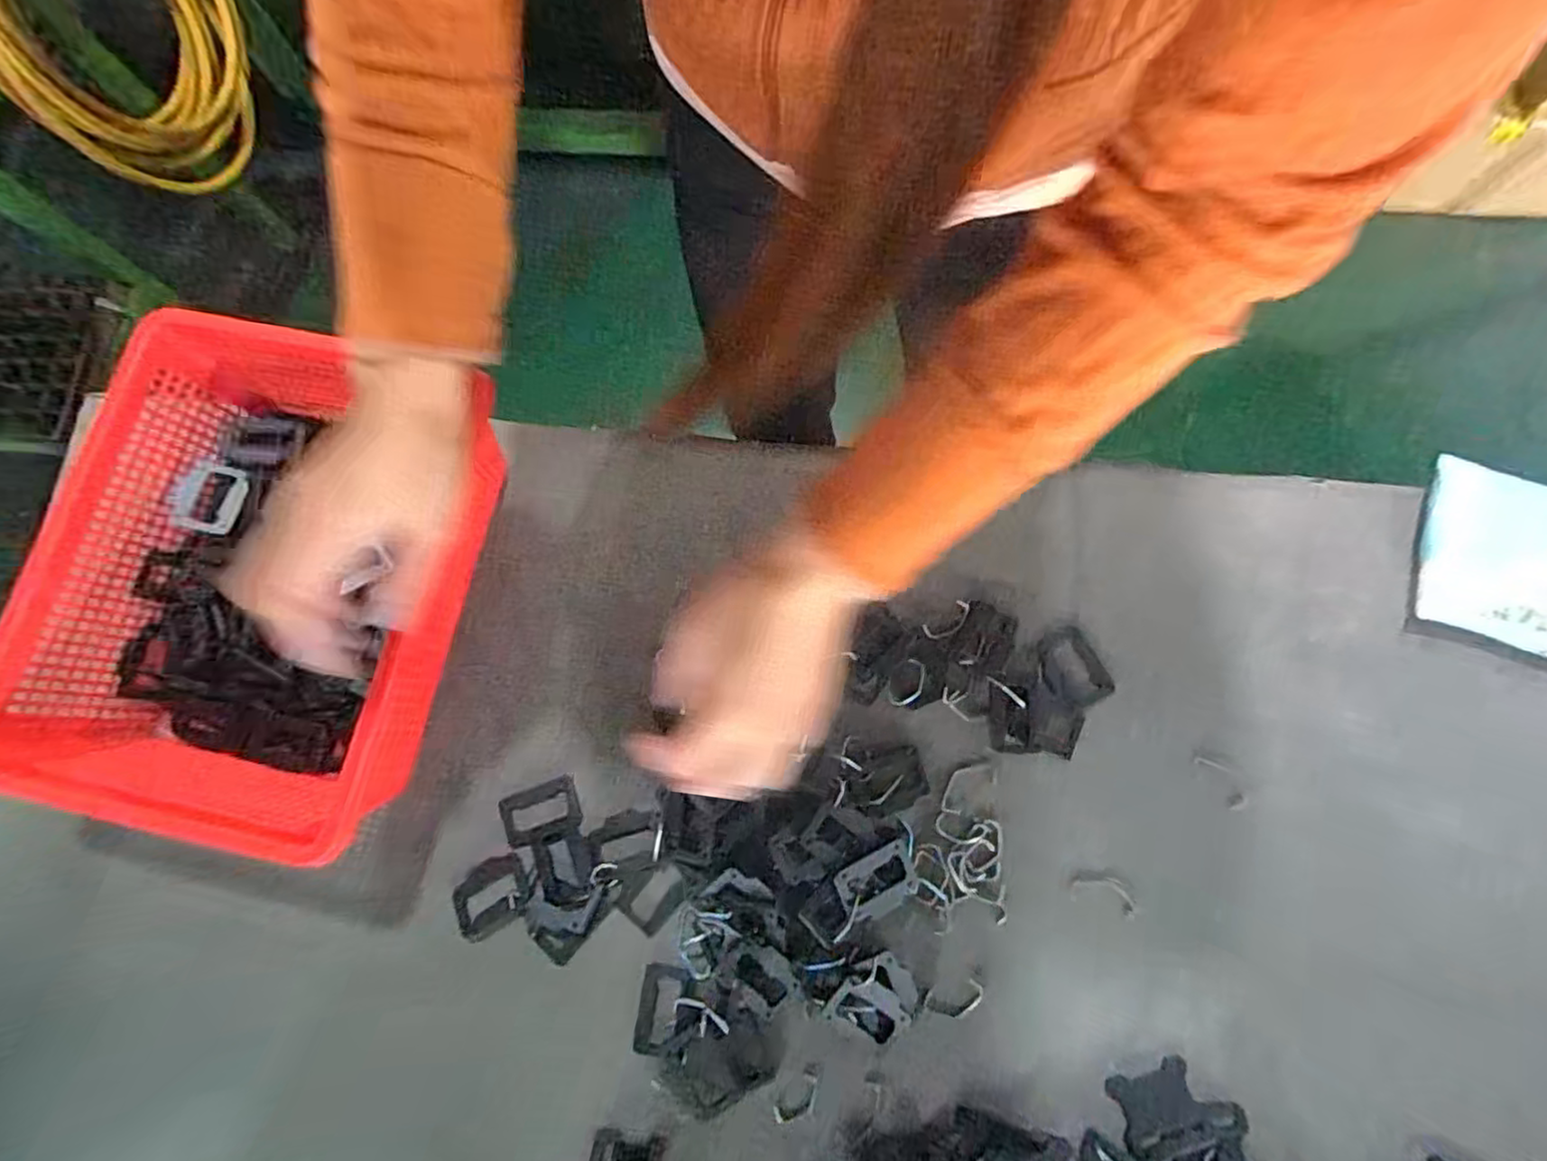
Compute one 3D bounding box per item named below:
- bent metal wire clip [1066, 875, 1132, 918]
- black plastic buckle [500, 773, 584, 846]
[{"bbox_3d":[0.214,0.202,0.438,0.043,0.004,0.022,17,79,6],"label":"bent metal wire clip"},{"bbox_3d":[-0.157,0.155,0.453,0.052,0.007,0.033,-21,78,-2],"label":"black plastic buckle"}]

